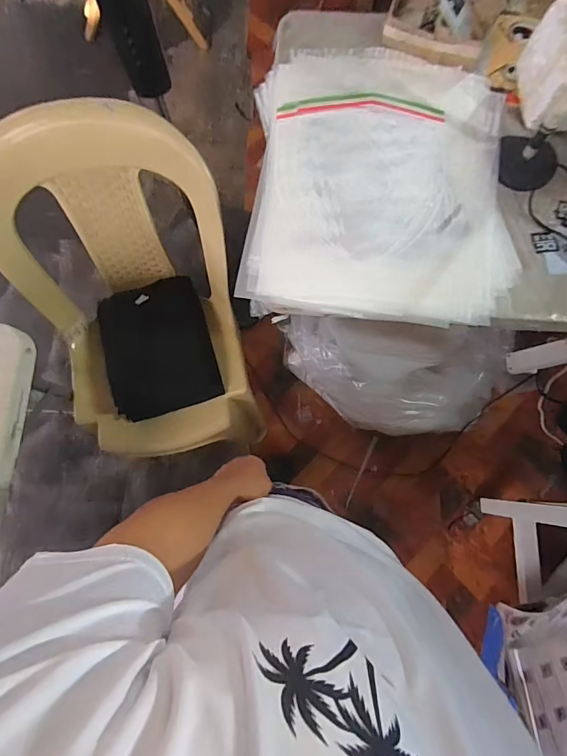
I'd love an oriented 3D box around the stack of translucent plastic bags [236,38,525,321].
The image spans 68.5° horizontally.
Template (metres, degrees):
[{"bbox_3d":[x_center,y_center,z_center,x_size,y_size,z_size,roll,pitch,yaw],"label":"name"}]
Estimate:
[{"bbox_3d":[0.162,-0.339,0.694,0.418,0.023,0.506,4,77,0],"label":"stack of translucent plastic bags"}]

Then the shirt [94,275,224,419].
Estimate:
[{"bbox_3d":[-0.282,-0.068,0.924,0.241,0.041,0.297,-18,78,-5],"label":"shirt"}]

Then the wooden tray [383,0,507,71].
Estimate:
[{"bbox_3d":[0.280,-0.633,0.737,0.180,0.064,0.132,18,77,3],"label":"wooden tray"}]

